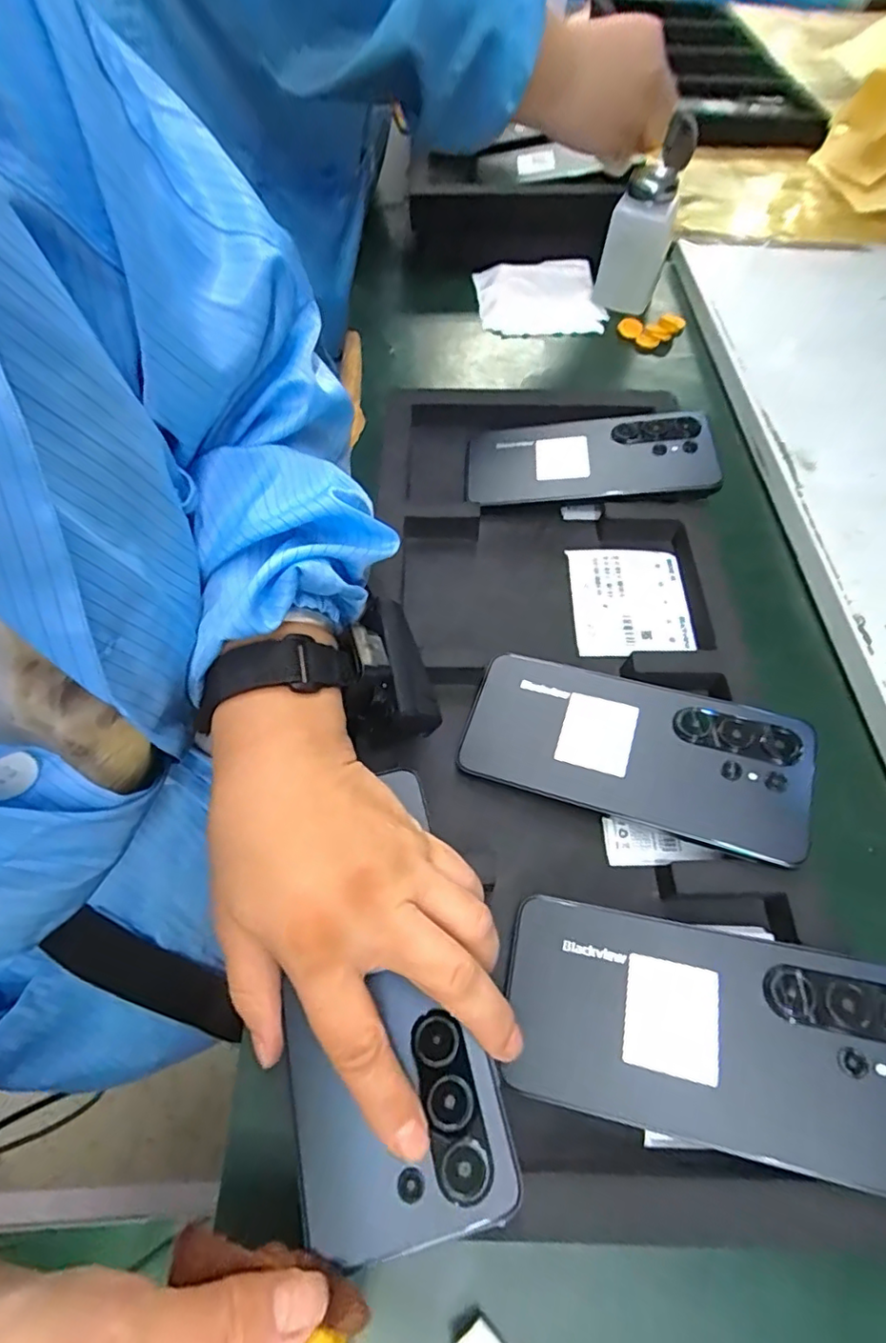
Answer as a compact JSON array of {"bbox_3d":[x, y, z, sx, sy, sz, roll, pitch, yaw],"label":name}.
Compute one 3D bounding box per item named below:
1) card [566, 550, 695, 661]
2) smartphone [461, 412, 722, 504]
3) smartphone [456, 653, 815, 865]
[{"bbox_3d":[0.121,-0.045,0.377,0.073,0.008,0.079,1,60,-2],"label":"card"},{"bbox_3d":[0.102,-0.148,0.407,0.165,0.008,0.076,-2,64,7],"label":"smartphone"},{"bbox_3d":[0.097,0.038,0.304,0.166,0.006,0.078,14,63,17],"label":"smartphone"}]

